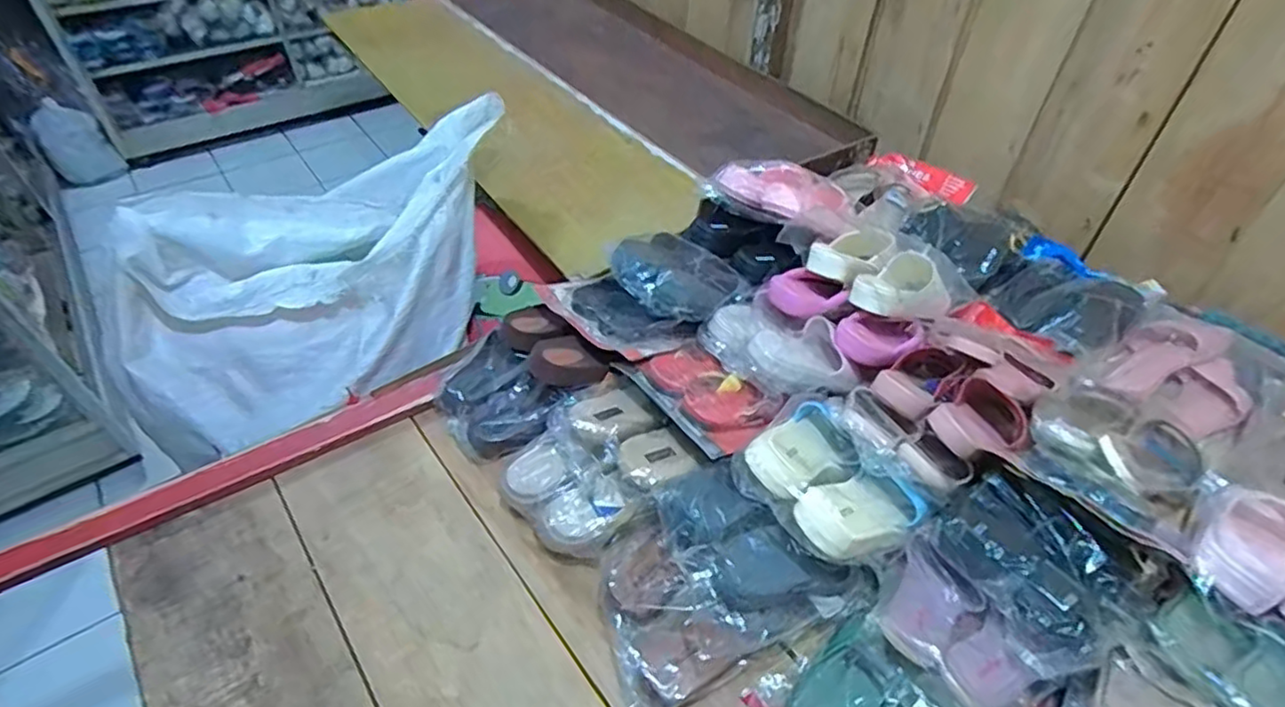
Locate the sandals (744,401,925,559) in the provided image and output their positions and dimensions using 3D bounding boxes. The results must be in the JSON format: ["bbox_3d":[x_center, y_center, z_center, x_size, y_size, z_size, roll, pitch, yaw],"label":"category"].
[{"bbox_3d":[0.208,0.138,0.743,0.174,0.066,0.187,-2,46,-43],"label":"sandals"}]

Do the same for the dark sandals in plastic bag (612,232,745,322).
[{"bbox_3d":[0.054,-0.131,0.994,0.180,0.061,0.174,29,51,25],"label":"dark sandals in plastic bag"}]

